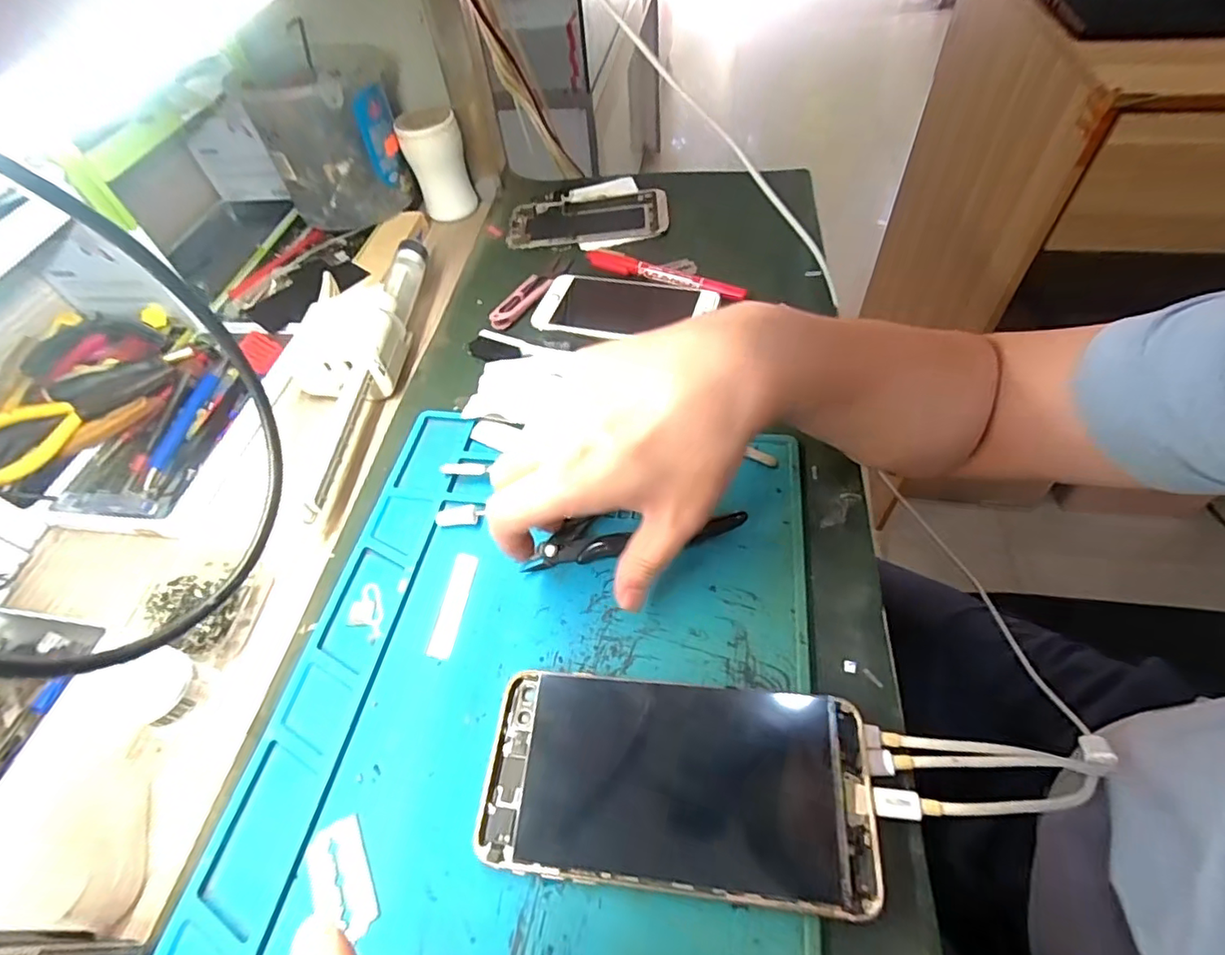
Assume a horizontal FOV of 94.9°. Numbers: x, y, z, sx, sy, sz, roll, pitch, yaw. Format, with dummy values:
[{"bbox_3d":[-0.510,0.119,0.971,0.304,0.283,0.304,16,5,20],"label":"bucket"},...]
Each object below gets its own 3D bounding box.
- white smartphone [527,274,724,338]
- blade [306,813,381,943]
[{"bbox_3d":[0.008,-0.131,0.435,0.132,0.007,0.069,12,56,14],"label":"white smartphone"},{"bbox_3d":[-0.109,0.163,0.227,0.022,0.004,0.042,-23,52,-19],"label":"blade"}]

